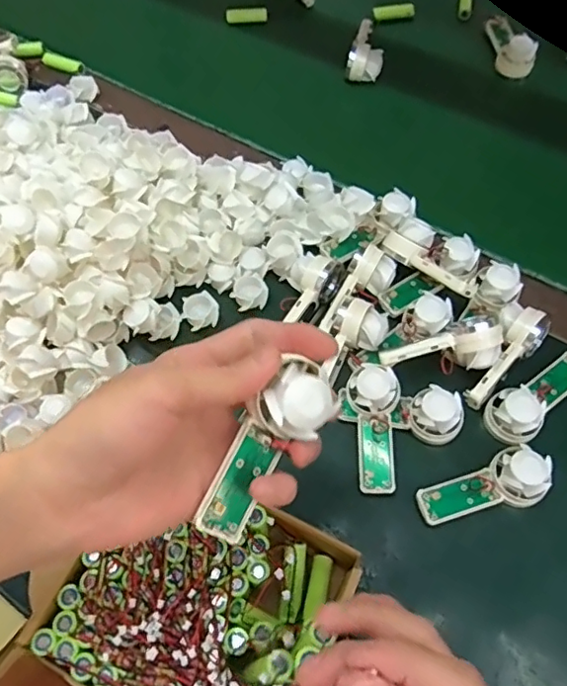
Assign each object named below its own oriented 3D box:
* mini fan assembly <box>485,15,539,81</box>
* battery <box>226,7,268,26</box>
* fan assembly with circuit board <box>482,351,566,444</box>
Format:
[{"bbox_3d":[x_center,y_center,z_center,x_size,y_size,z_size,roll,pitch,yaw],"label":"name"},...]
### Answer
[{"bbox_3d":[0.253,-0.338,0.619,0.036,0.028,0.089,-2,62,2],"label":"mini fan assembly"},{"bbox_3d":[-0.045,-0.399,0.676,0.048,0.012,0.014,1,63,3],"label":"battery"},{"bbox_3d":[0.191,0.037,0.416,0.098,0.024,0.036,-39,67,-16],"label":"fan assembly with circuit board"}]

